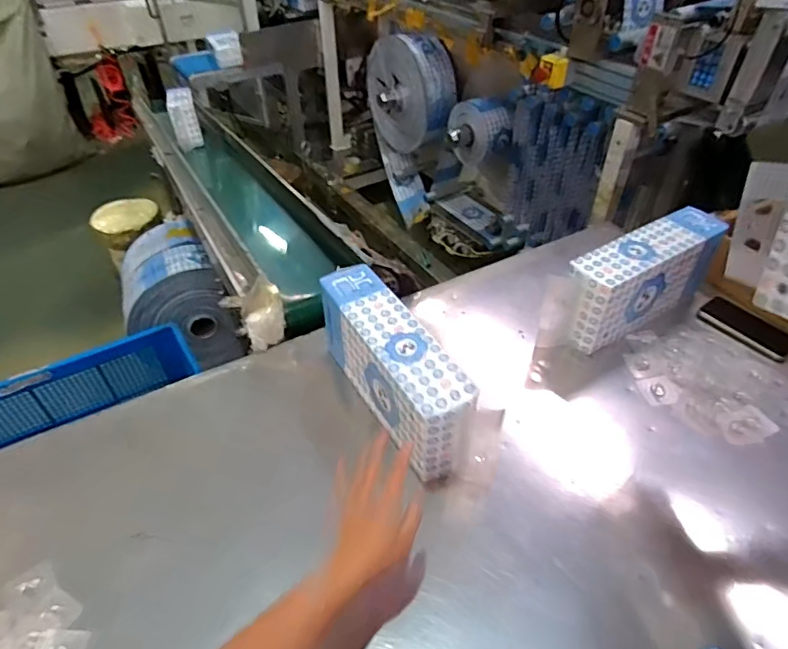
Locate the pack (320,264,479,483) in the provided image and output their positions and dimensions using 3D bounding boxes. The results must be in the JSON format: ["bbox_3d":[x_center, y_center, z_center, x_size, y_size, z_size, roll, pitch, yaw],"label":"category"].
[{"bbox_3d":[-0.003,0.062,0.798,0.090,0.142,0.332,-22,48,-21],"label":"pack"}]

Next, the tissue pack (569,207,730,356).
[{"bbox_3d":[0.450,-0.079,0.960,0.328,0.168,0.100,-22,48,-21],"label":"tissue pack"}]

